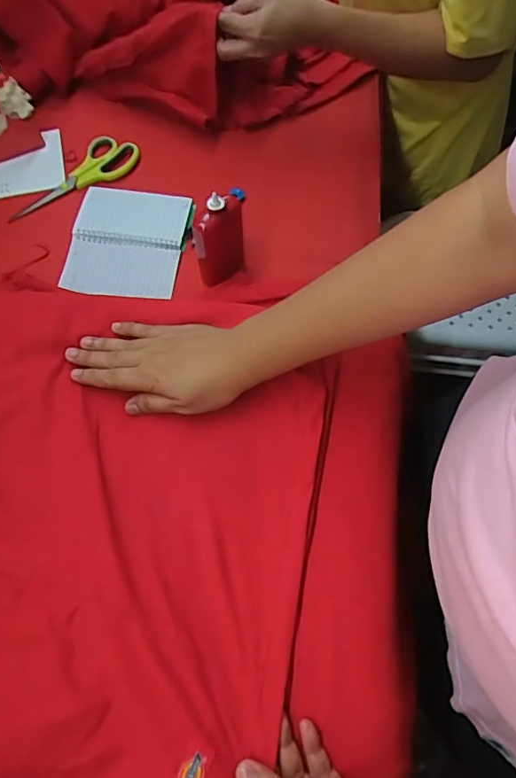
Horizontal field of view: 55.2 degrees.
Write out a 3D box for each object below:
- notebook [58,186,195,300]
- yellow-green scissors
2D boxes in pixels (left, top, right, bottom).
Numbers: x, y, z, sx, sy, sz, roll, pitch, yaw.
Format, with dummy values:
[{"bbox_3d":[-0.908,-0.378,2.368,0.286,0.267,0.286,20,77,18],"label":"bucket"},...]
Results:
[{"bbox_3d":[-0.157,-0.181,0.599,0.137,0.017,0.152,3,66,5],"label":"notebook"},{"bbox_3d":[-0.239,-0.273,0.633,0.179,0.009,0.073,-37,69,-13],"label":"yellow-green scissors"}]

